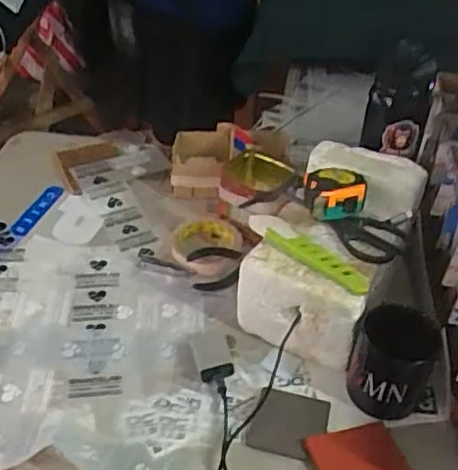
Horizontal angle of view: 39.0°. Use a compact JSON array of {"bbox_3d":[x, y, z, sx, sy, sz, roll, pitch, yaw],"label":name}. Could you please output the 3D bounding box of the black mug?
[{"bbox_3d":[0.171,0.134,0.689,0.085,0.098,0.083,14,41,11],"label":"black mug"}]

